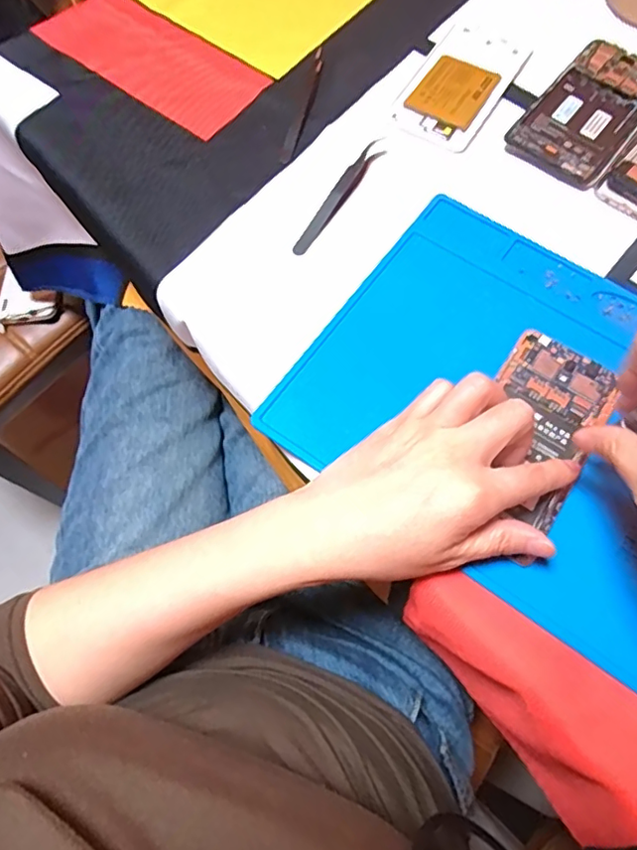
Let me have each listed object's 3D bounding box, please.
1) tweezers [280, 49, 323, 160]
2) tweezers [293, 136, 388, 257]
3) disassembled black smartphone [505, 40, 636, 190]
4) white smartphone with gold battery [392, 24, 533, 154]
[{"bbox_3d":[-0.010,-0.263,0.451,0.013,0.004,0.130,12,69,6],"label":"tweezers"},{"bbox_3d":[0.015,-0.169,0.412,0.011,0.016,0.110,31,72,12],"label":"tweezers"},{"bbox_3d":[0.214,-0.247,0.438,0.074,0.012,0.143,35,73,13],"label":"disassembled black smartphone"},{"bbox_3d":[0.118,-0.281,0.455,0.069,0.006,0.134,29,72,11],"label":"white smartphone with gold battery"}]

